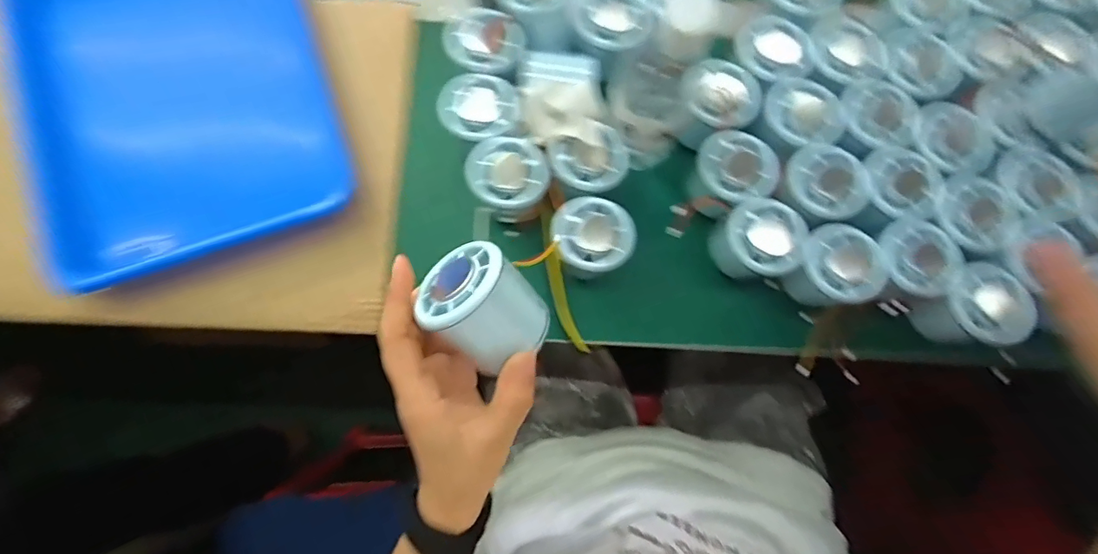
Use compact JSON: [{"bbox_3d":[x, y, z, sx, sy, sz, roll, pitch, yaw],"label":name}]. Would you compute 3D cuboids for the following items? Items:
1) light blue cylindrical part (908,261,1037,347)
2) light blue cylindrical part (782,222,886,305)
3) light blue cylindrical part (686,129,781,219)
[{"bbox_3d":[0.335,0.025,0.390,0.052,0.051,0.063,-42,82,-8],"label":"light blue cylindrical part"},{"bbox_3d":[0.224,-0.005,0.396,0.063,0.043,0.060,0,79,-1],"label":"light blue cylindrical part"},{"bbox_3d":[0.150,-0.083,0.413,0.062,0.057,0.057,0,79,-1],"label":"light blue cylindrical part"}]

